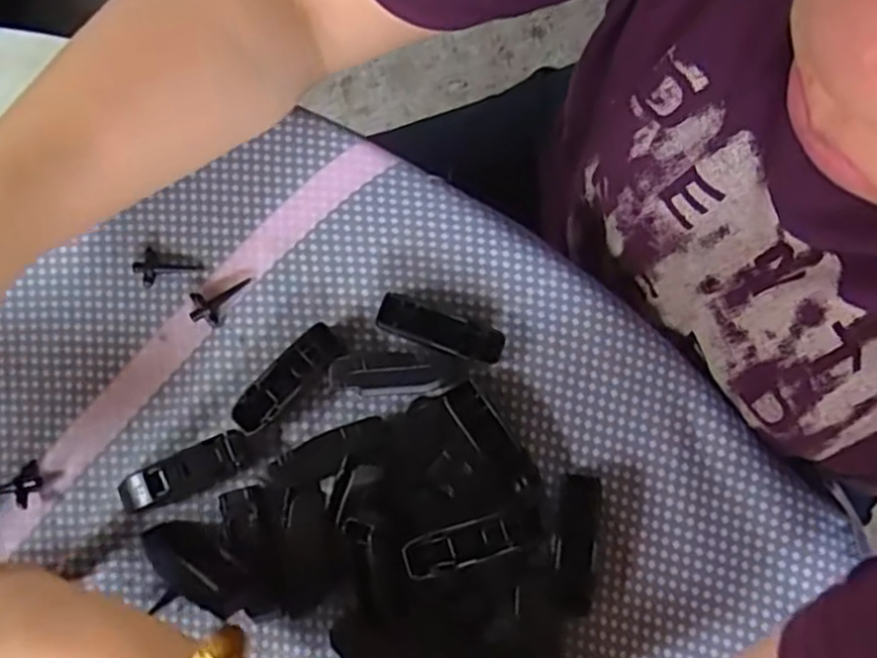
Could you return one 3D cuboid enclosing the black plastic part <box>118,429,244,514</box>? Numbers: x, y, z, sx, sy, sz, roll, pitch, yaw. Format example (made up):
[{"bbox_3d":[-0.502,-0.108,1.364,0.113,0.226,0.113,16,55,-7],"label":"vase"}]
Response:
[{"bbox_3d":[-0.108,0.061,0.318,0.054,0.016,0.018,-24,81,-4],"label":"black plastic part"}]

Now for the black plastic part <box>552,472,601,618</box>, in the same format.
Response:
[{"bbox_3d":[0.058,0.091,0.319,0.019,0.006,0.057,7,80,2],"label":"black plastic part"}]

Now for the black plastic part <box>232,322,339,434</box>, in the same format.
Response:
[{"bbox_3d":[-0.066,0.021,0.325,0.016,0.015,0.055,44,83,7],"label":"black plastic part"}]

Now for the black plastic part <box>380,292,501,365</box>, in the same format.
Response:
[{"bbox_3d":[0.001,0.002,0.330,0.055,0.017,0.016,20,81,4],"label":"black plastic part"}]

